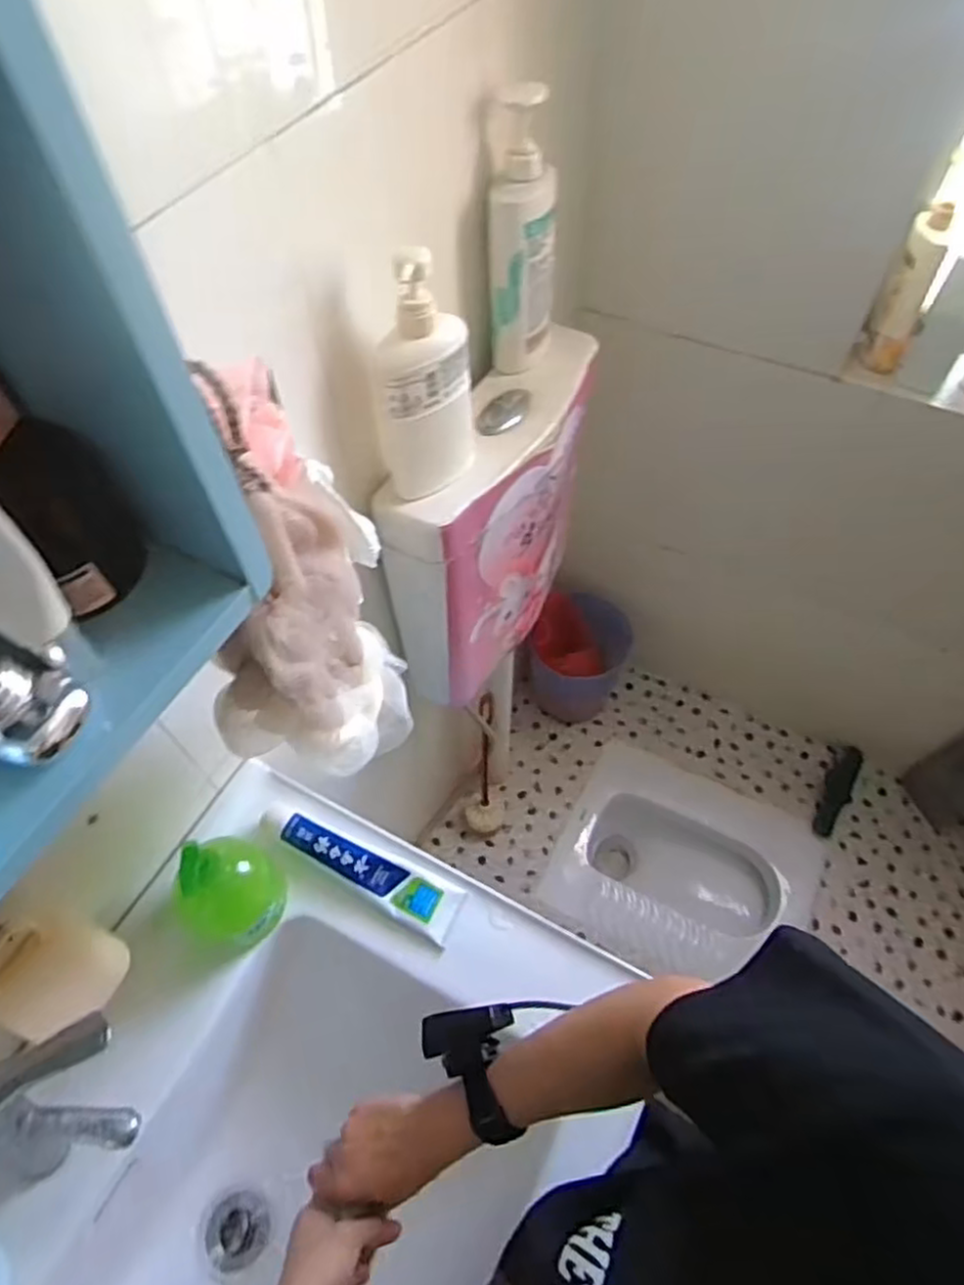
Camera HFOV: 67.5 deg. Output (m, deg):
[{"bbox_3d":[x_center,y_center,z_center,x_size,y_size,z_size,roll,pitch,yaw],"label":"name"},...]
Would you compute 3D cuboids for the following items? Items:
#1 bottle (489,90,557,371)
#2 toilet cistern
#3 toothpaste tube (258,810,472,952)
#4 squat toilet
[{"bbox_3d":[0.045,-0.427,0.774,0.068,0.260,0.077,2,57,3],"label":"bottle"},{"bbox_3d":[0.017,-0.148,0.944,0.120,0.341,0.364,26,61,18],"label":"toilet cistern"},{"bbox_3d":[-0.116,0.213,0.694,0.206,0.038,0.049,24,61,16],"label":"toothpaste tube"},{"bbox_3d":[0.411,0.500,1.534,0.492,0.192,0.431,25,61,17],"label":"squat toilet"}]

